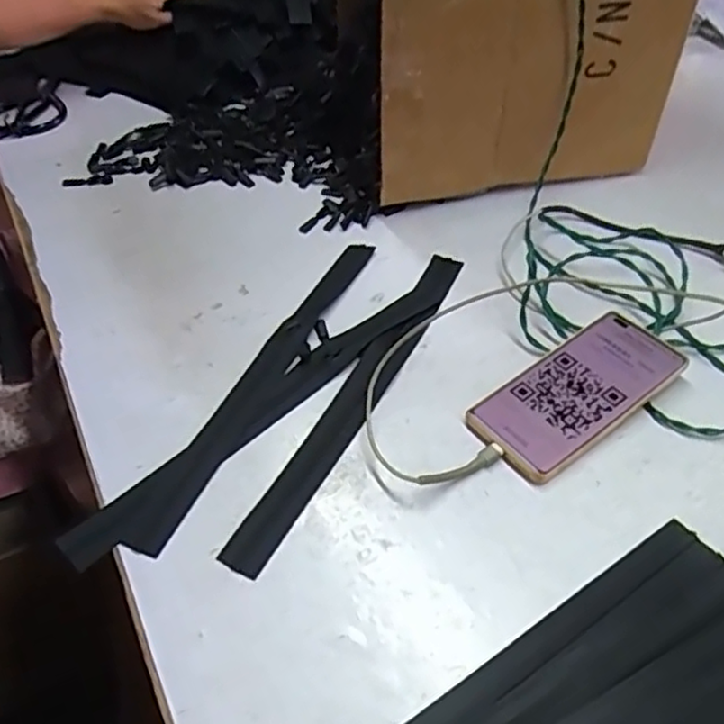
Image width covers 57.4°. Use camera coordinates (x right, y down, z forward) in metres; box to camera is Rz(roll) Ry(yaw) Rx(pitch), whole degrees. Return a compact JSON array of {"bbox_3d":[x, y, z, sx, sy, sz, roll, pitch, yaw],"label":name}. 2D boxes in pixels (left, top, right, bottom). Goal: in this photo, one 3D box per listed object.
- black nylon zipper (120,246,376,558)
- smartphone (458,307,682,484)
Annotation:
[{"bbox_3d":[-0.074,0.005,0.542,0.038,0.009,0.352,15,48,18],"label":"black nylon zipper"},{"bbox_3d":[0.165,0.021,0.502,0.167,0.010,0.077,-32,52,-20],"label":"smartphone"}]

